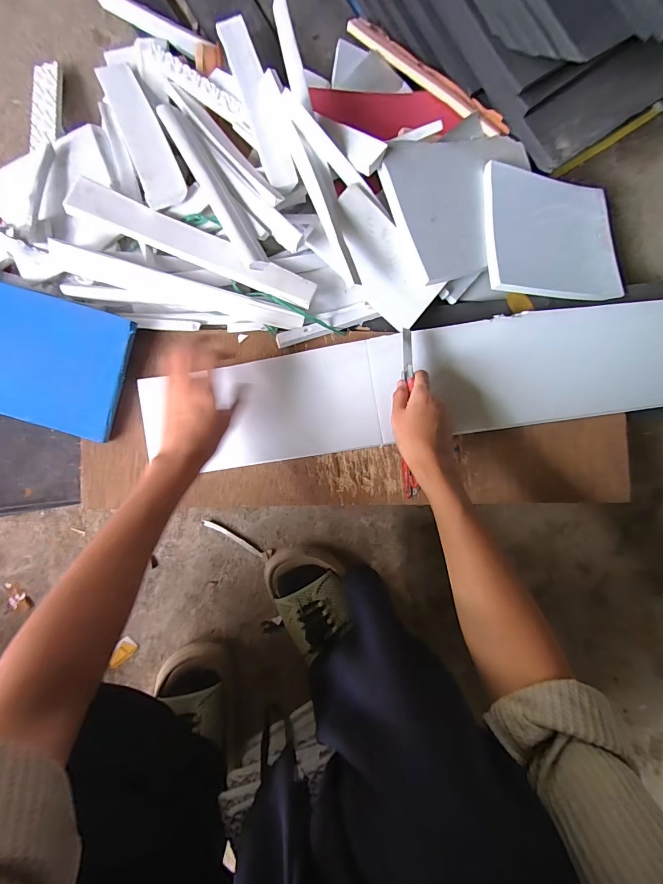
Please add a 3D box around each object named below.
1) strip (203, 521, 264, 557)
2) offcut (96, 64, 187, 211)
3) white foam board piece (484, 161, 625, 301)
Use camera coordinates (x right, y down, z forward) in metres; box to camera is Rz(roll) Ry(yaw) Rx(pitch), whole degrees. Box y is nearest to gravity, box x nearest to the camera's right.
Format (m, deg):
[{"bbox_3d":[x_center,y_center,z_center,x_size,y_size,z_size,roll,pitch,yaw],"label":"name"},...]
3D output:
[{"bbox_3d":[-0.140,0.139,0.529,0.095,0.005,0.010,30,86,-2],"label":"strip"},{"bbox_3d":[-0.241,-0.393,0.461,0.046,0.011,0.282,-25,71,-4],"label":"offcut"},{"bbox_3d":[0.294,-0.283,0.496,0.198,0.023,0.172,0,85,-15],"label":"white foam board piece"}]

